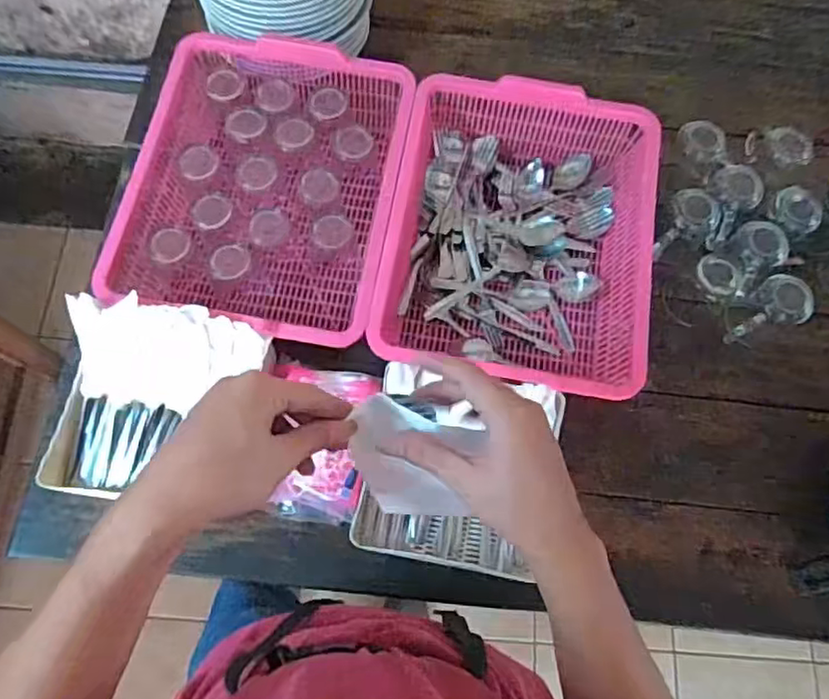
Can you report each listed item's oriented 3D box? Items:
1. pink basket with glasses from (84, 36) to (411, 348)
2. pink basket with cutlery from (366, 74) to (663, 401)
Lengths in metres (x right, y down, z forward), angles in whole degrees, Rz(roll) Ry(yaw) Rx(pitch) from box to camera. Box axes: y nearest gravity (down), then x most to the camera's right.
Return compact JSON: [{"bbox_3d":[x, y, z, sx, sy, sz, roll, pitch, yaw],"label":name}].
[{"bbox_3d":[-0.176,-0.196,0.804,0.305,0.113,0.389,9,70,1],"label":"pink basket with glasses"},{"bbox_3d":[0.128,-0.144,0.802,0.303,0.122,0.364,10,70,1],"label":"pink basket with cutlery"}]

